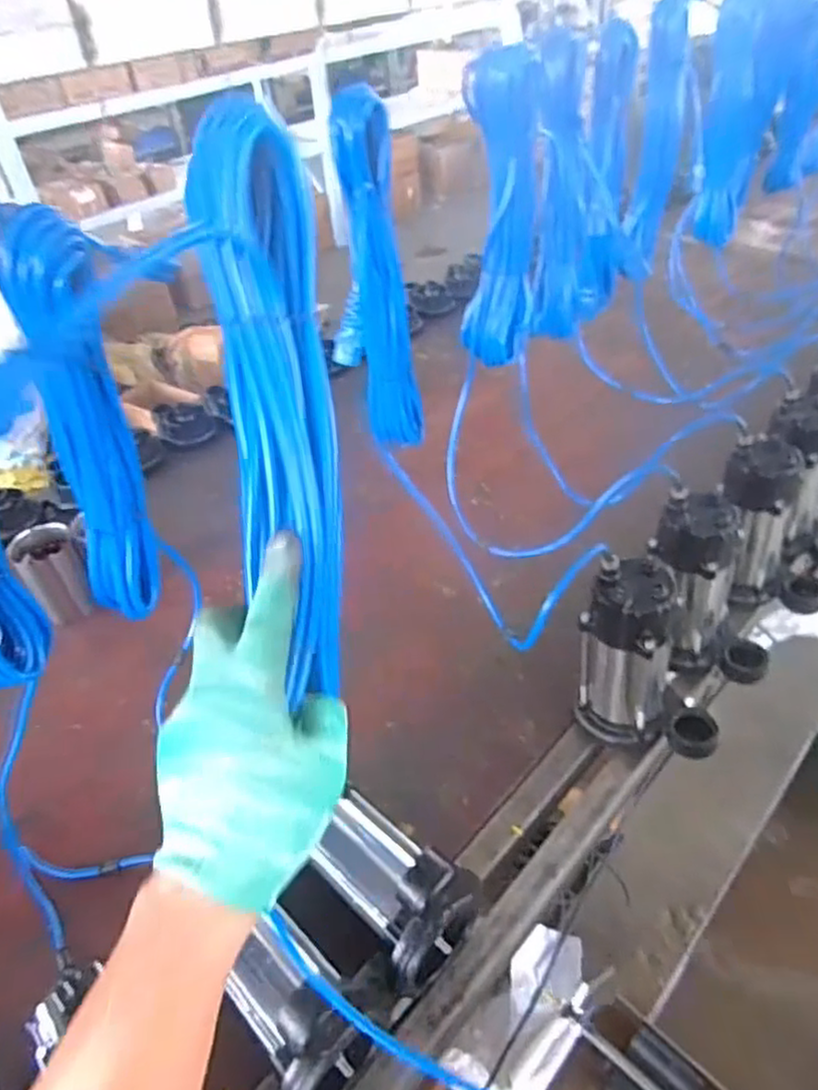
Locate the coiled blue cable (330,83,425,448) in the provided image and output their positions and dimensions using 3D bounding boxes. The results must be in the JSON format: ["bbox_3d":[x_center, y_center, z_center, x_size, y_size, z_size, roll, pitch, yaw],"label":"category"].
[{"bbox_3d":[-0.026,-0.252,0.701,0.060,0.349,0.058,-3,42,4],"label":"coiled blue cable"}]

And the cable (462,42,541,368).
[{"bbox_3d":[0.114,-0.407,0.850,0.082,0.341,0.089,4,43,11],"label":"cable"}]

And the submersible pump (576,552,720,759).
[{"bbox_3d":[0.288,0.139,0.792,0.168,0.220,0.096,19,48,25],"label":"submersible pump"}]

